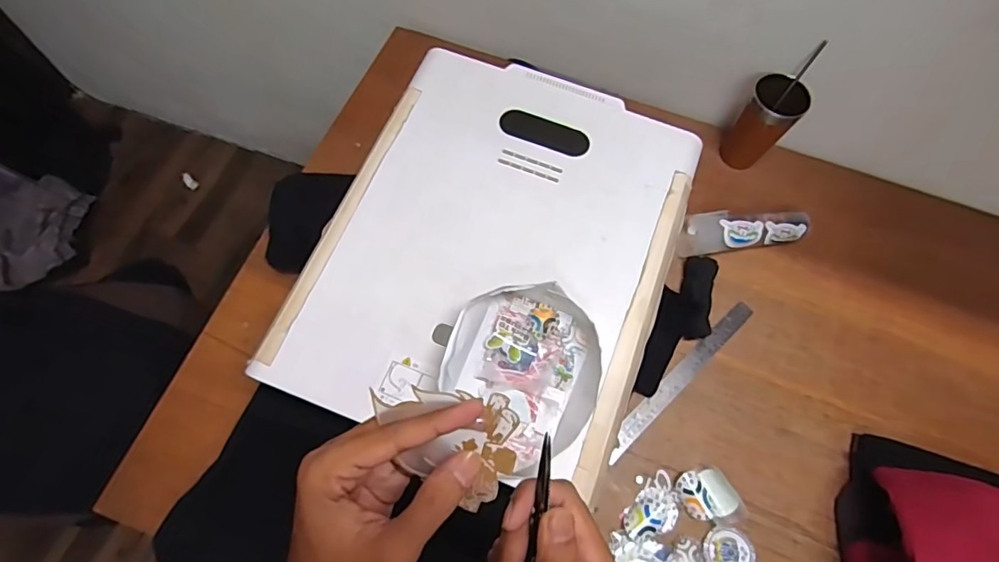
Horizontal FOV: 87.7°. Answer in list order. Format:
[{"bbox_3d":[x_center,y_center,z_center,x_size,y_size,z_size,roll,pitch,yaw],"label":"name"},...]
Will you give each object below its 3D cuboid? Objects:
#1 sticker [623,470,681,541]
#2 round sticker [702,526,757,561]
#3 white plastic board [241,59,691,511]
[{"bbox_3d":[0.203,0.298,0.677,0.053,0.010,0.092,39,69,25],"label":"sticker"},{"bbox_3d":[0.292,0.346,0.661,0.062,0.006,0.059,13,73,12],"label":"round sticker"},{"bbox_3d":[0.000,-0.055,0.634,0.404,0.029,0.507,19,68,5],"label":"white plastic board"}]

